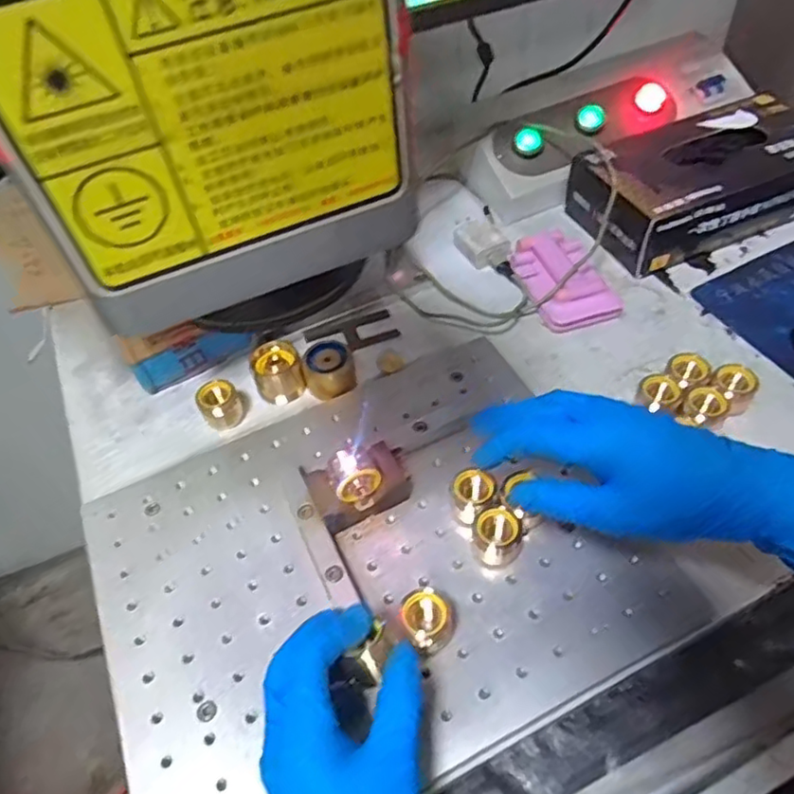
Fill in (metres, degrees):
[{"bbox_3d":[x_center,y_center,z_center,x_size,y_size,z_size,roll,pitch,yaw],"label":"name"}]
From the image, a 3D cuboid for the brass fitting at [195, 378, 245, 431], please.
[{"bbox_3d":[-0.138,0.007,0.498,0.031,0.038,0.026,-20,56,-12],"label":"brass fitting"}]

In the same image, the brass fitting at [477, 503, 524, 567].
[{"bbox_3d":[0.065,0.090,0.403,0.030,0.028,0.030,-3,51,4],"label":"brass fitting"}]

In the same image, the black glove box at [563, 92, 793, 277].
[{"bbox_3d":[0.291,-0.206,0.595,0.225,0.071,0.124,-21,52,-11],"label":"black glove box"}]

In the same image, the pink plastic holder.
[{"bbox_3d":[0.148,-0.109,0.559,0.068,0.021,0.106,-16,51,-7],"label":"pink plastic holder"}]

